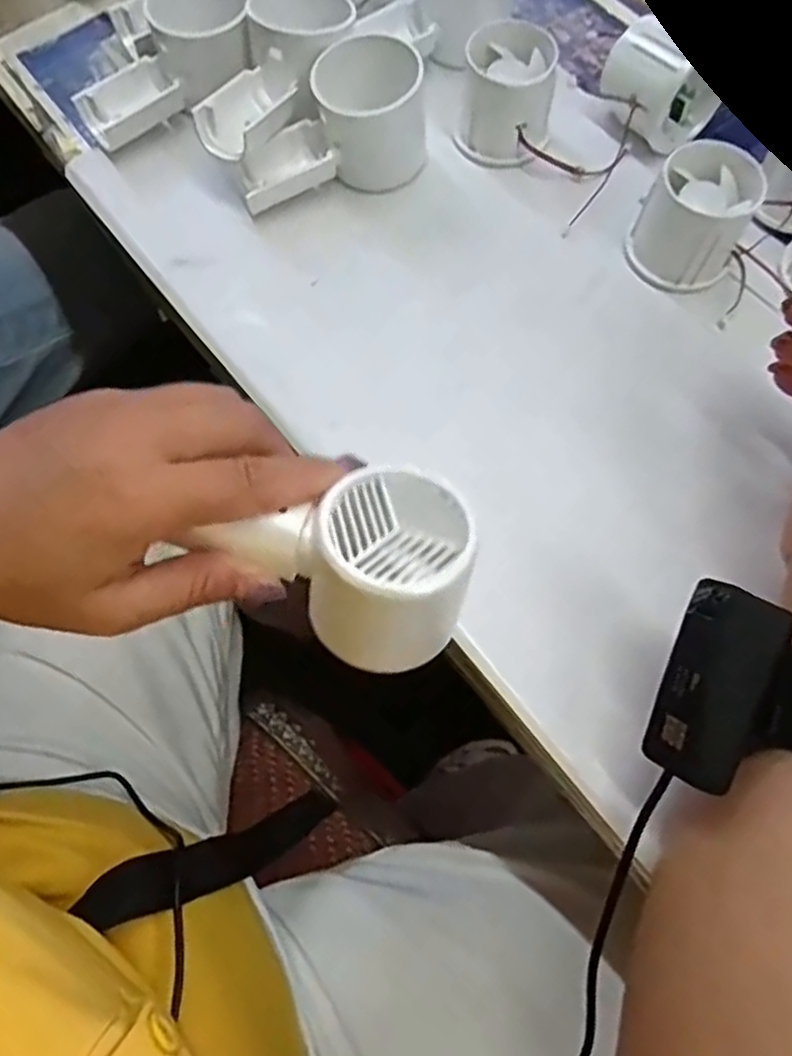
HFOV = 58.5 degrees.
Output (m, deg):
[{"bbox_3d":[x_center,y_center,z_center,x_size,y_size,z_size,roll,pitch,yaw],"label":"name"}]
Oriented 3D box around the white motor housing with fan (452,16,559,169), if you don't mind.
[{"bbox_3d":[0.064,-0.246,0.406,0.053,0.048,0.064,14,69,5],"label":"white motor housing with fan"}]

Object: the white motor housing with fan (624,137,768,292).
[{"bbox_3d":[0.157,-0.164,0.374,0.054,0.048,0.054,0,69,0],"label":"white motor housing with fan"}]

